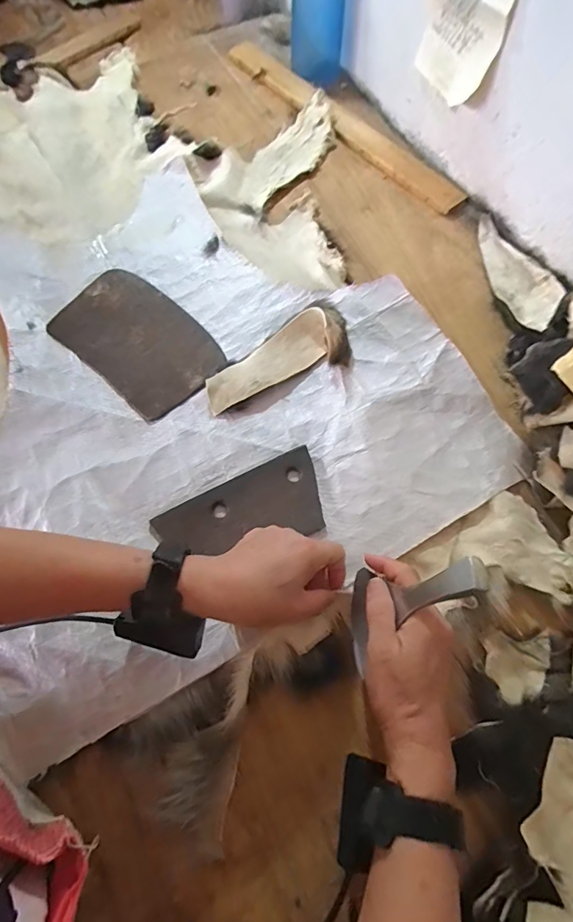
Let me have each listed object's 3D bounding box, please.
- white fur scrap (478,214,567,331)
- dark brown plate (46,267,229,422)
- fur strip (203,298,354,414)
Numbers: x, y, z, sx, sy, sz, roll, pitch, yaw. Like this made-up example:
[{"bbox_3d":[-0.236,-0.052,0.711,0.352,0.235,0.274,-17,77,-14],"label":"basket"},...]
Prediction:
[{"bbox_3d":[0.287,-0.241,0.575,0.063,0.015,0.200,-22,56,10],"label":"white fur scrap"},{"bbox_3d":[-0.176,-0.146,0.551,0.206,0.009,0.130,40,75,14],"label":"dark brown plate"},{"bbox_3d":[-0.017,-0.119,0.510,0.167,0.050,0.080,-24,69,-10],"label":"fur strip"}]

